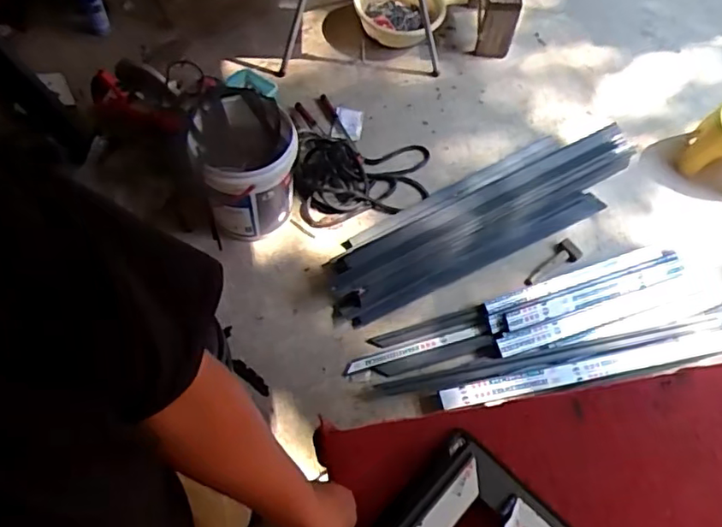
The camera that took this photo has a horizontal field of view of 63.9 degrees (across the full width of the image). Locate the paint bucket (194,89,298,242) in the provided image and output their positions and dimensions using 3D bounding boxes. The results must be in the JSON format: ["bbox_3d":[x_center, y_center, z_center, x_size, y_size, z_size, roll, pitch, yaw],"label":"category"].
[{"bbox_3d":[-0.367,-0.322,1.876,0.304,0.351,0.359,-8,61,-9],"label":"paint bucket"}]

